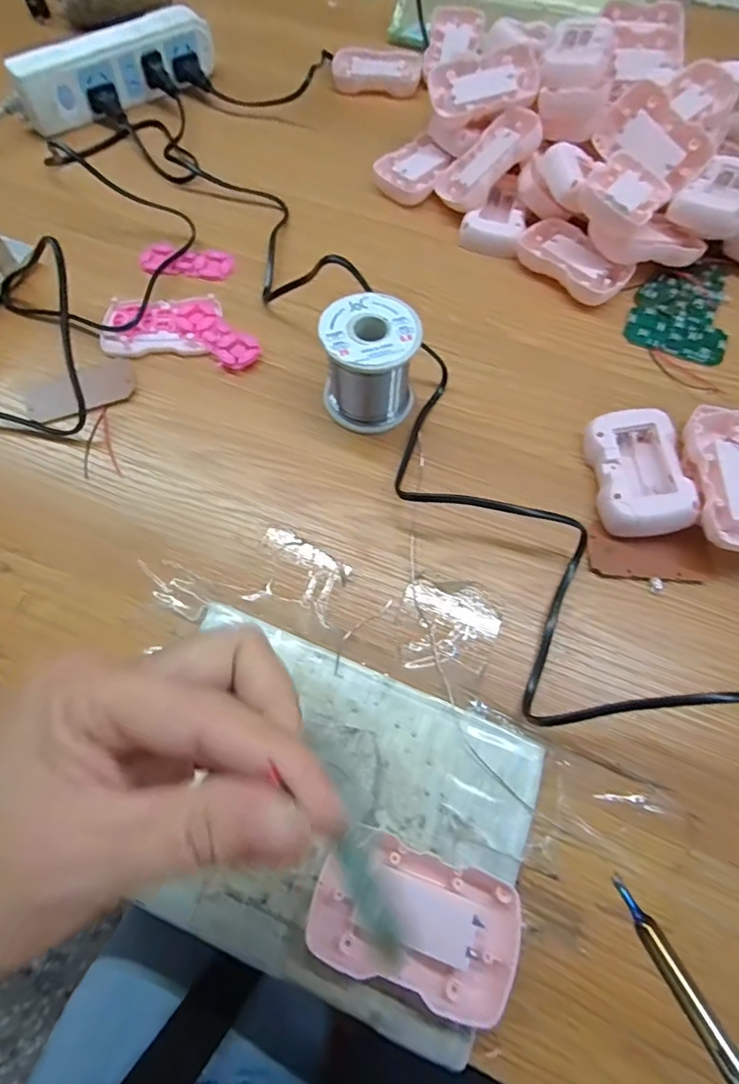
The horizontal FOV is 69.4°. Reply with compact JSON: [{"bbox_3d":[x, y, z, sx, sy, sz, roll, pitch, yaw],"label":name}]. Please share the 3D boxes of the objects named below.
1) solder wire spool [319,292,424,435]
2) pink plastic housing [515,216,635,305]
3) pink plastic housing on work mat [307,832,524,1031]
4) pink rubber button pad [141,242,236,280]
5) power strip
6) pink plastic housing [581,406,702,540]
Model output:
[{"bbox_3d":[0.001,-0.117,0.352,0.060,0.063,0.059,3,66,1],"label":"solder wire spool"},{"bbox_3d":[0.165,-0.227,0.429,0.054,0.013,0.089,-40,72,-16],"label":"pink plastic housing"},{"bbox_3d":[0.020,0.169,0.241,0.088,0.020,0.052,18,67,8],"label":"pink plastic housing on work mat"},{"bbox_3d":[-0.149,-0.228,0.436,0.074,0.011,0.029,6,66,2],"label":"pink rubber button pad"},{"bbox_3d":[-0.240,-0.454,0.507,0.191,0.053,0.029,-32,70,-14],"label":"power strip"},{"bbox_3d":[0.170,-0.044,0.340,0.052,0.020,0.082,-6,63,13],"label":"pink plastic housing"}]

